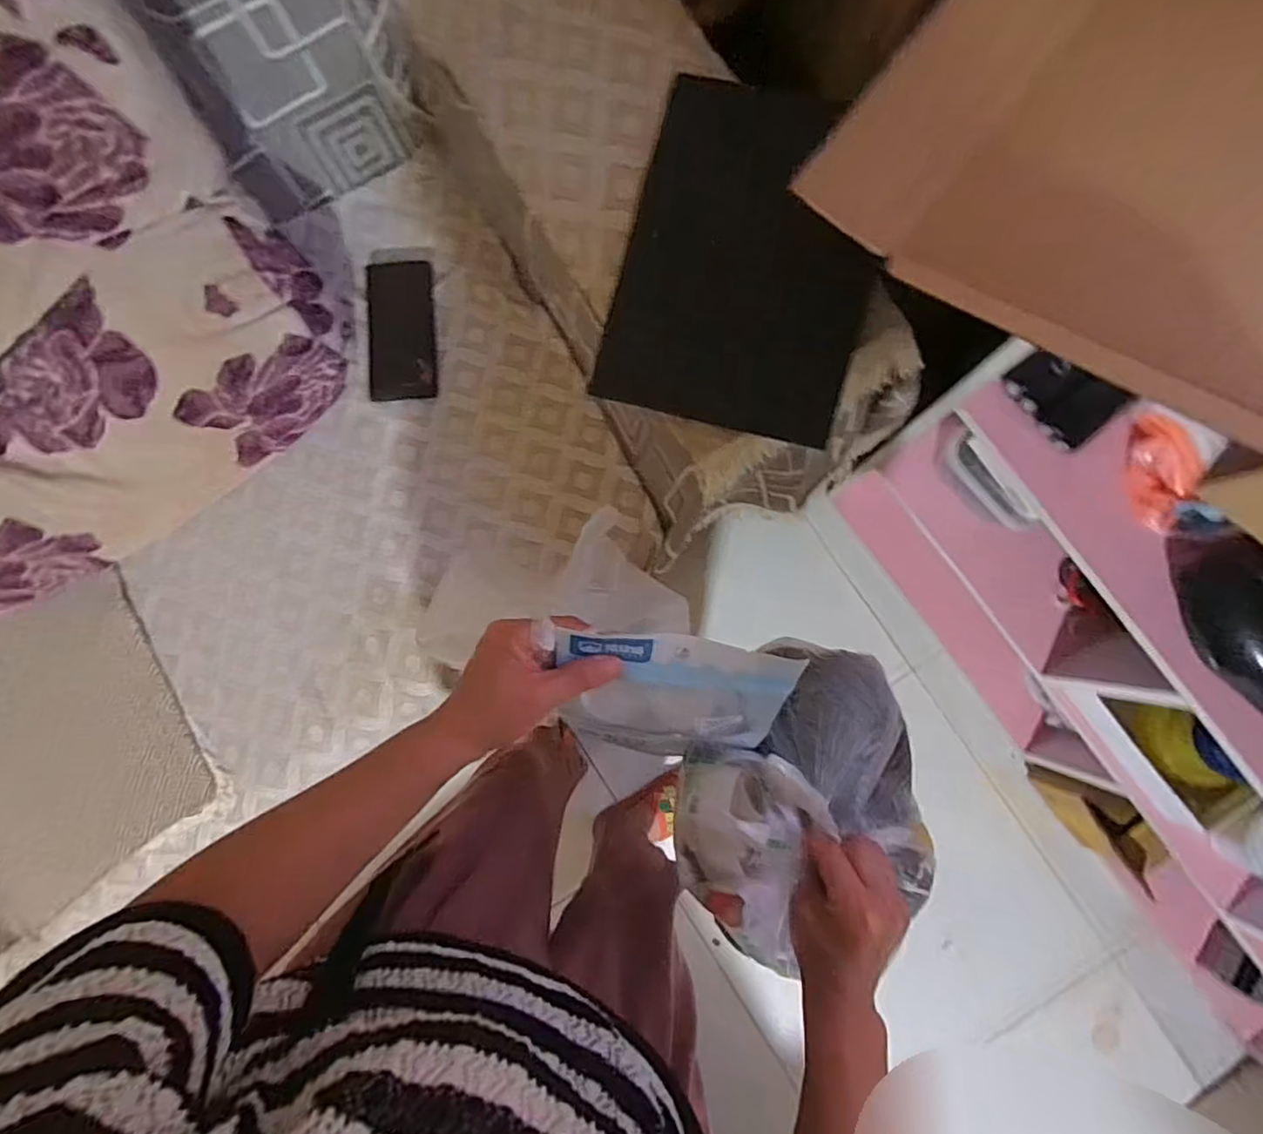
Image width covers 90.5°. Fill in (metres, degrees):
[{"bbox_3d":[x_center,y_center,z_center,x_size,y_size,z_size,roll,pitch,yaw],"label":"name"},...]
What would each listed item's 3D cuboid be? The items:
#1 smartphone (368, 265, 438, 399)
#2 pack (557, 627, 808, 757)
[{"bbox_3d":[-0.315,-0.323,0.857,0.092,0.004,0.189,-3,87,3],"label":"smartphone"},{"bbox_3d":[0.026,0.095,0.420,0.139,0.140,0.016,9,48,0],"label":"pack"}]

